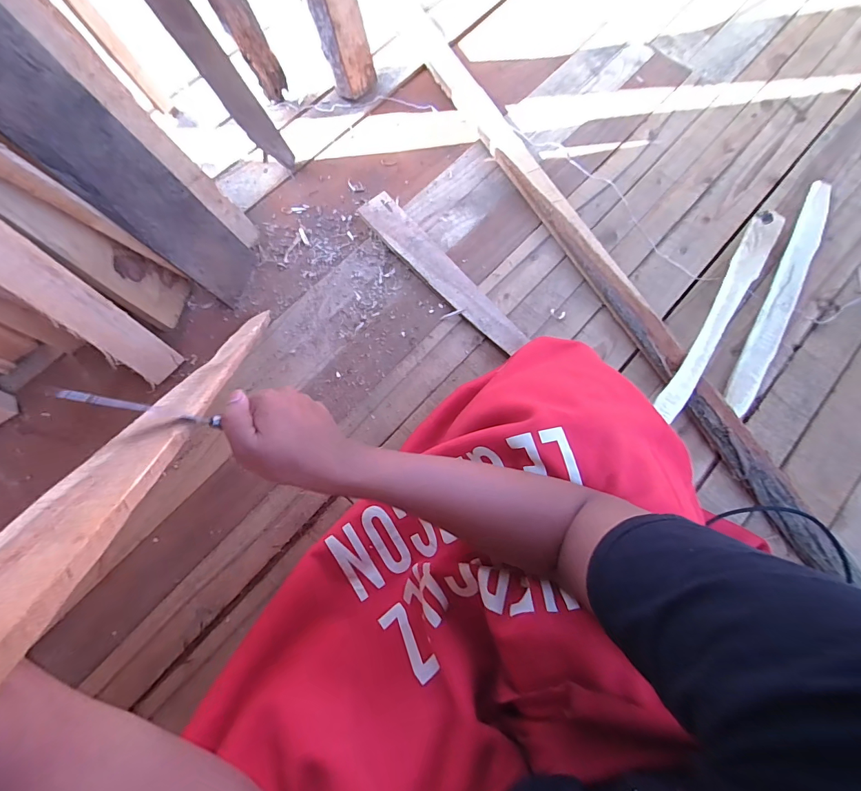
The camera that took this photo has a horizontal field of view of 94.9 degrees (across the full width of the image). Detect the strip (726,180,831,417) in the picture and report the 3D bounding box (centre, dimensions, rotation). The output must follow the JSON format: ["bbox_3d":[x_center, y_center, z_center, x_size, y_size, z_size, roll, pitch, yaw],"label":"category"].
[{"bbox_3d":[0.584,-0.170,0.654,0.046,0.019,0.459,29,78,7],"label":"strip"}]

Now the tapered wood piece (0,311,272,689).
[{"bbox_3d":[-0.225,0.023,0.336,0.055,0.526,0.019,-12,117,-3],"label":"tapered wood piece"}]

